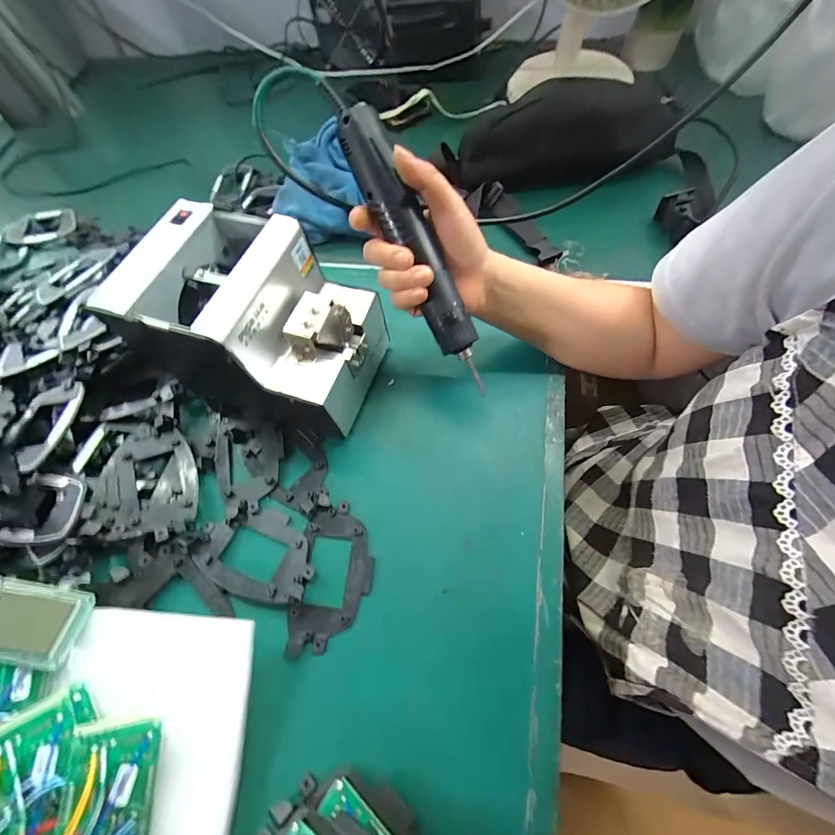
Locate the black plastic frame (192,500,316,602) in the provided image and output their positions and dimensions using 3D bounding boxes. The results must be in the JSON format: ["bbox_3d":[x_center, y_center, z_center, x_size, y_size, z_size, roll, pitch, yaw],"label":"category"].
[{"bbox_3d":[-0.140,0.116,0.311,0.110,0.014,0.071,22,69,14],"label":"black plastic frame"}]

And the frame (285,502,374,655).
[{"bbox_3d":[-0.070,0.132,0.304,0.061,0.012,0.114,3,65,6],"label":"frame"}]

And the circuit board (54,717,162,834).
[{"bbox_3d":[-0.201,0.245,0.235,0.046,0.012,0.077,7,60,-30],"label":"circuit board"}]

